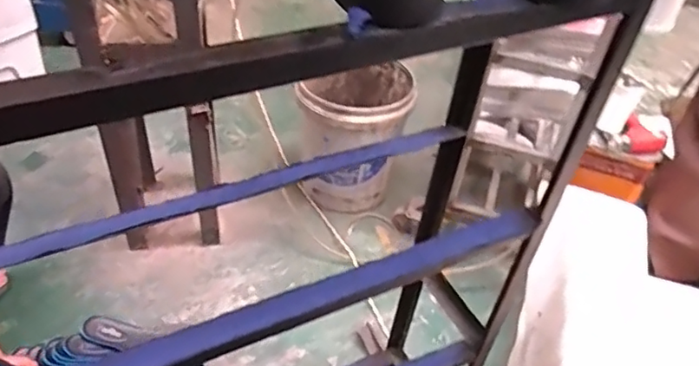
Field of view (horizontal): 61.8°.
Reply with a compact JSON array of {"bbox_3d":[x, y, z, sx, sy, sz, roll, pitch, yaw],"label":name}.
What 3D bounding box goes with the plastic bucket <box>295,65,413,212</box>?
[{"bbox_3d":[0.005,-0.148,1.653,0.290,0.338,0.292,3,43,-3],"label":"plastic bucket"}]

